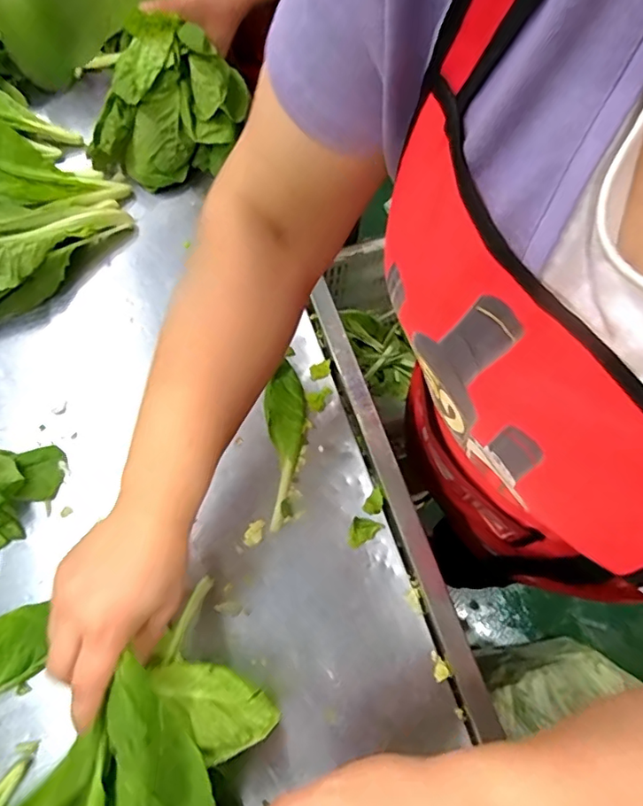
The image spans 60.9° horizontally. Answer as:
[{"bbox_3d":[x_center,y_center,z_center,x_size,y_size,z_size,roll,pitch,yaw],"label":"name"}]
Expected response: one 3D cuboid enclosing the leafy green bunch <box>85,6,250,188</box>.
[{"bbox_3d":[-0.162,-0.319,0.594,0.138,0.093,0.140,23,70,6],"label":"leafy green bunch"}]

